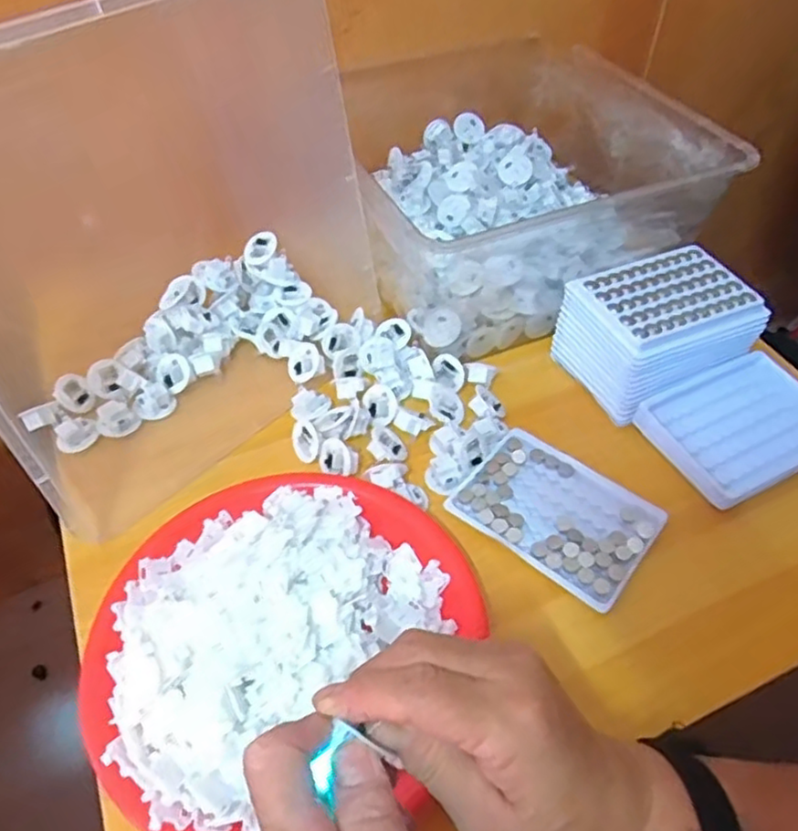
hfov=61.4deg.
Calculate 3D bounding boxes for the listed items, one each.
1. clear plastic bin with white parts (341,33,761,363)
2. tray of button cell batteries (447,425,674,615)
[{"bbox_3d":[0.104,-0.224,0.619,0.252,0.127,0.289,-15,51,-13],"label":"clear plastic bin with white parts"},{"bbox_3d":[0.111,0.066,0.472,0.126,0.010,0.093,33,57,24],"label":"tray of button cell batteries"}]

